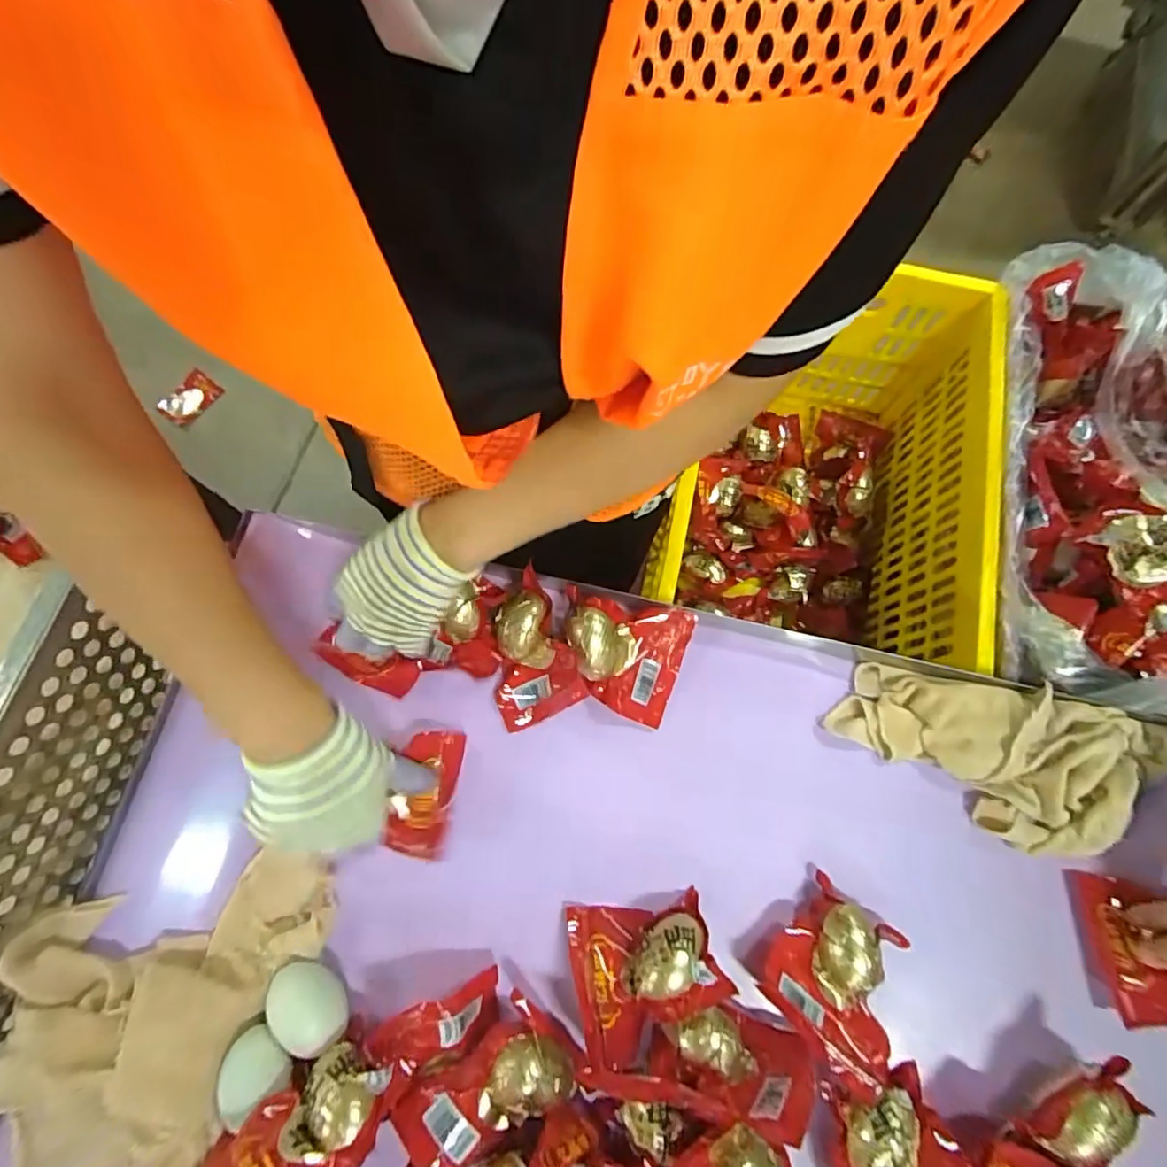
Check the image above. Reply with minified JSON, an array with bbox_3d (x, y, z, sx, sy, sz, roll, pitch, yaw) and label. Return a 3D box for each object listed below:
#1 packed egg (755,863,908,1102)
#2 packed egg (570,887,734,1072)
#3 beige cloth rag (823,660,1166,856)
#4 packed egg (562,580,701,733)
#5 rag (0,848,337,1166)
[{"bbox_3d":[0.182,0.278,0.417,0.088,0.041,0.096,37,77,10],"label":"packed egg"},{"bbox_3d":[0.043,0.267,0.401,0.100,0.039,0.085,-14,58,2],"label":"packed egg"},{"bbox_3d":[0.321,0.132,0.455,0.236,0.043,0.113,18,75,5],"label":"beige cloth rag"},{"bbox_3d":[0.029,0.052,0.471,0.102,0.036,0.095,19,75,6],"label":"packed egg"},{"bbox_3d":[-0.301,0.277,0.403,0.182,0.051,0.236,25,76,7],"label":"rag"}]

